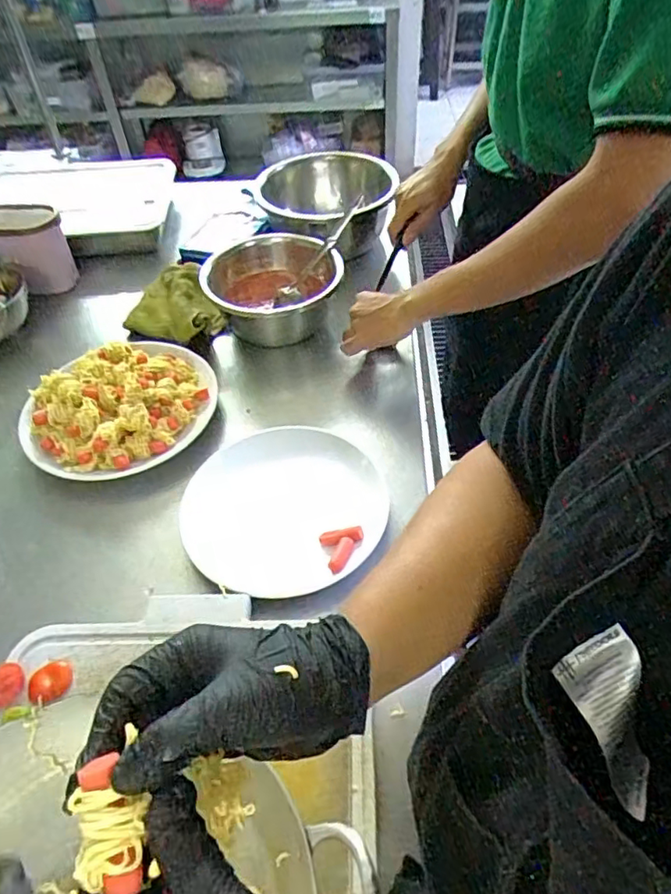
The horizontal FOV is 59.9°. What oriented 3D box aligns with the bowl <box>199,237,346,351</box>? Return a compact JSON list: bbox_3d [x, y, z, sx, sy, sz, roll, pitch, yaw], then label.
[{"bbox_3d":[-0.093,-0.239,0.888,0.197,0.091,0.193,-2,48,2],"label":"bowl"}]

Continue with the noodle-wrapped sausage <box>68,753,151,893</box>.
[{"bbox_3d":[-0.093,0.158,0.241,0.024,0.019,0.047,-1,62,-17],"label":"noodle-wrapped sausage"}]

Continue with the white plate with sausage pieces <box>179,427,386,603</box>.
[{"bbox_3d":[-0.056,0.070,0.668,0.228,0.044,0.217,-2,48,2],"label":"white plate with sausage pieces"}]

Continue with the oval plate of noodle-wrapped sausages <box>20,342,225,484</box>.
[{"bbox_3d":[-0.286,-0.062,0.780,0.252,0.061,0.220,-31,54,-23],"label":"oval plate of noodle-wrapped sausages"}]

